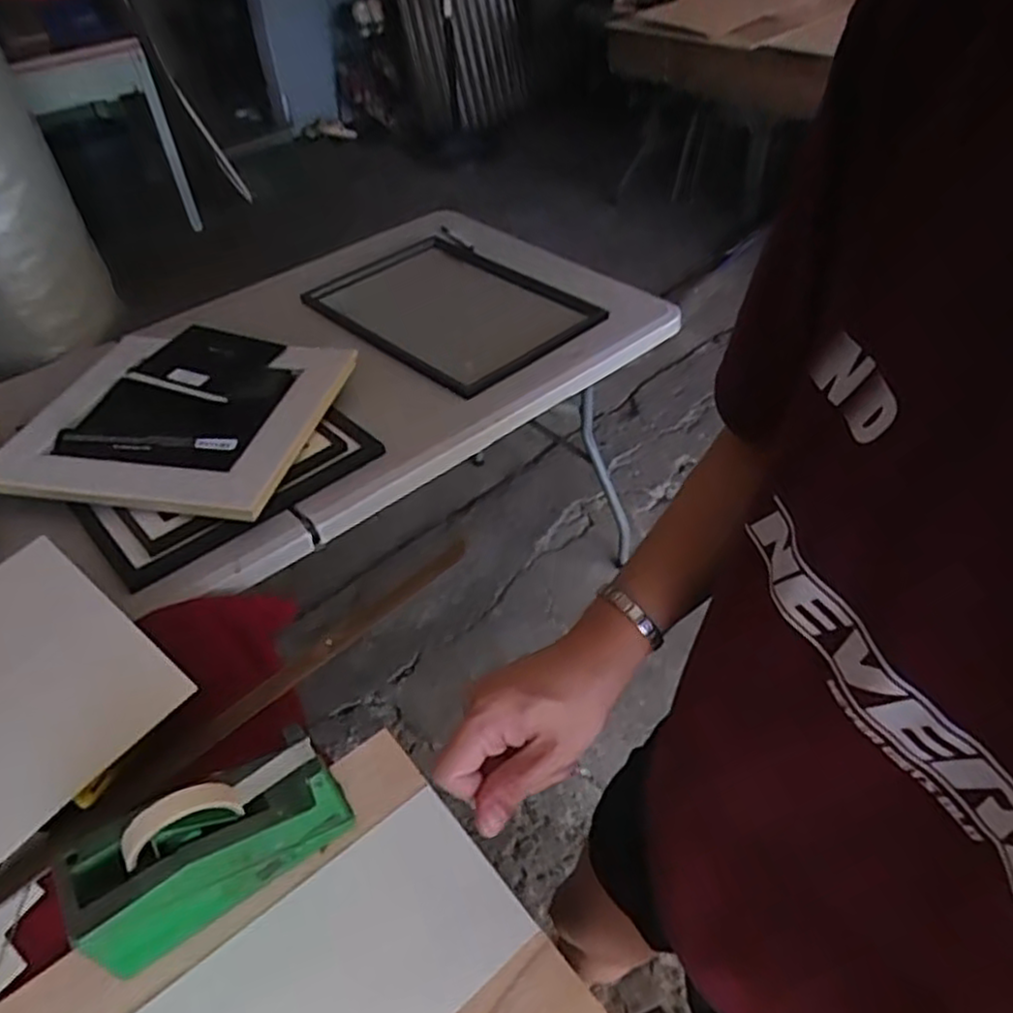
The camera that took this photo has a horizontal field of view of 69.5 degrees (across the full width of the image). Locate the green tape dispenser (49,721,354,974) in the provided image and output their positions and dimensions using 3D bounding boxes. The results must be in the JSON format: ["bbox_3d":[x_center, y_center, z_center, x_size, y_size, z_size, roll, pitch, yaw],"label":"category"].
[{"bbox_3d":[-0.235,0.264,0.580,0.201,0.124,0.077,-25,48,-23],"label":"green tape dispenser"}]

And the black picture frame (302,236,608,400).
[{"bbox_3d":[-0.118,-0.379,1.337,0.368,0.029,0.546,-28,49,-26],"label":"black picture frame"}]

